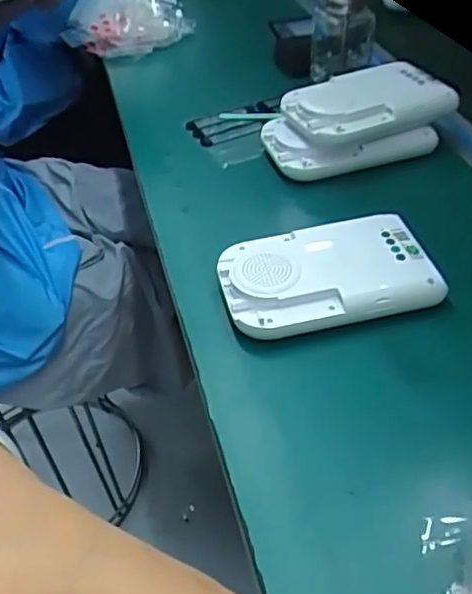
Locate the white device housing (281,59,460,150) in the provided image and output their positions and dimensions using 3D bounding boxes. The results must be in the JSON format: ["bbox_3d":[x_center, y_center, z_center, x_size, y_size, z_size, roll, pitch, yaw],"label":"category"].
[{"bbox_3d":[0.121,-0.183,0.573,0.148,0.033,0.094,-19,45,-12],"label":"white device housing"}]

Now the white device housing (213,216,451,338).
[{"bbox_3d":[0.066,-0.017,0.447,0.148,0.034,0.086,-12,44,-5],"label":"white device housing"}]

